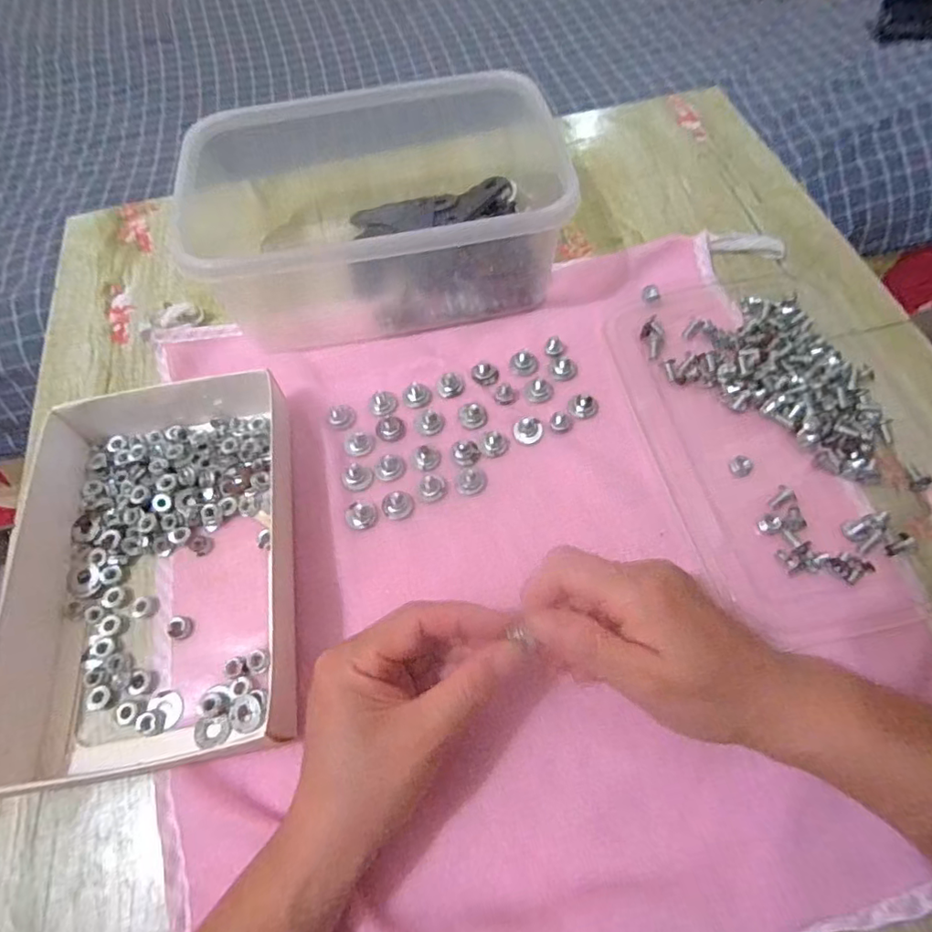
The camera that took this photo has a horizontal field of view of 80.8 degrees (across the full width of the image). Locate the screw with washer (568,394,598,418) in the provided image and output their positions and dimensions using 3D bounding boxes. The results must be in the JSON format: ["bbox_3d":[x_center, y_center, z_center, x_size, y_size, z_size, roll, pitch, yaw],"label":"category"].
[{"bbox_3d":[0.075,-0.039,0.346,0.018,0.007,0.015,-8,62,-1],"label":"screw with washer"}]

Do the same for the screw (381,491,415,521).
[{"bbox_3d":[-0.041,0.022,0.323,0.019,0.009,0.018,-2,62,3],"label":"screw"}]

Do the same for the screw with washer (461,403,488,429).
[{"bbox_3d":[0.005,-0.034,0.347,0.016,0.009,0.019,16,64,12],"label":"screw with washer"}]

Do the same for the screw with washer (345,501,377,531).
[{"bbox_3d":[-0.062,0.029,0.322,0.018,0.007,0.016,-2,62,3],"label":"screw with washer"}]

